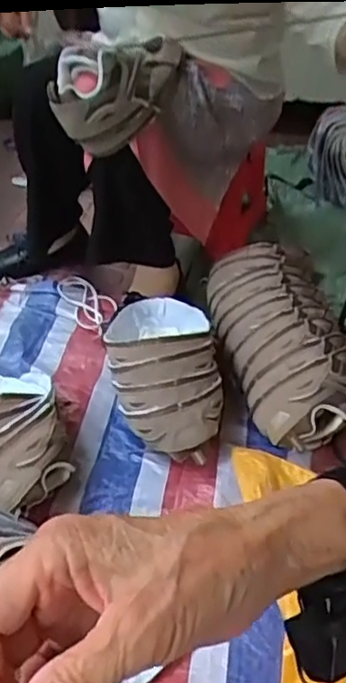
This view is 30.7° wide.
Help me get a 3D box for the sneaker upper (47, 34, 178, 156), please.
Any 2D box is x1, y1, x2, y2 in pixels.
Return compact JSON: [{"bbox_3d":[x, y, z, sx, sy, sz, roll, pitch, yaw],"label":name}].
[{"bbox_3d":[-0.090,-0.380,0.968,0.191,0.166,0.108,-1,38,-5],"label":"sneaker upper"}]

